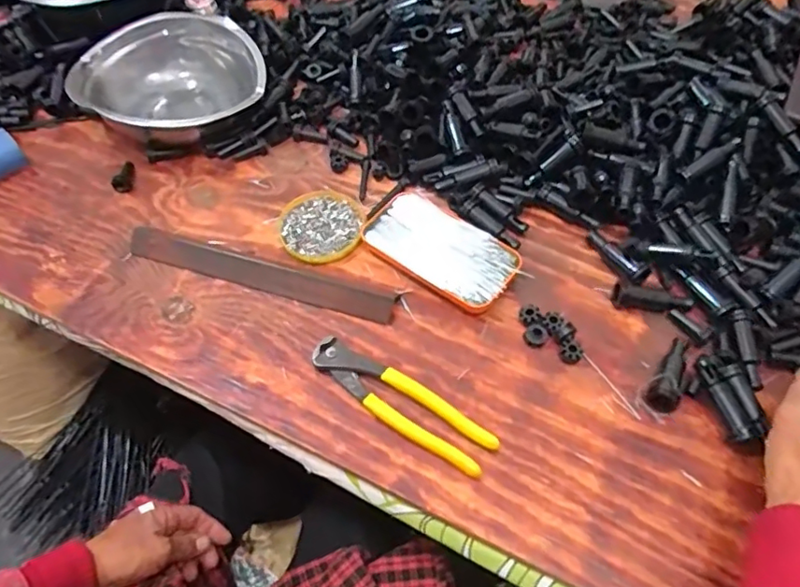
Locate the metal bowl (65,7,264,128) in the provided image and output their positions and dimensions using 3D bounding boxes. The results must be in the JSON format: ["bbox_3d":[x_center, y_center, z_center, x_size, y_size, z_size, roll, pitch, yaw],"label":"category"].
[{"bbox_3d":[-0.258,-0.236,0.654,0.196,0.063,0.197,-1,57,1],"label":"metal bowl"}]

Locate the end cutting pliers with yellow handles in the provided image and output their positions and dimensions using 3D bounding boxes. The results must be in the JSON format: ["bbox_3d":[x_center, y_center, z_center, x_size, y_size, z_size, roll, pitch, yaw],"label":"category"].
[{"bbox_3d":[0.000,0.087,0.467,0.164,0.014,0.038,30,62,19],"label":"end cutting pliers with yellow handles"}]

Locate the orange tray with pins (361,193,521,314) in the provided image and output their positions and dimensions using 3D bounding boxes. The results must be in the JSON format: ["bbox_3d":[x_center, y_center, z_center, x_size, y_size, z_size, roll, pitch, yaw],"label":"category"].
[{"bbox_3d":[0.039,-0.041,0.547,0.143,0.018,0.078,35,64,22],"label":"orange tray with pins"}]

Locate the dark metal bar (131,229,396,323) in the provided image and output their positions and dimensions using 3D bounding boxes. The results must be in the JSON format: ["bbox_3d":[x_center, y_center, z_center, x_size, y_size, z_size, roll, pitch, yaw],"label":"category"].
[{"bbox_3d":[-0.137,-0.019,0.546,0.268,0.005,0.033,16,59,12],"label":"dark metal bar"}]

